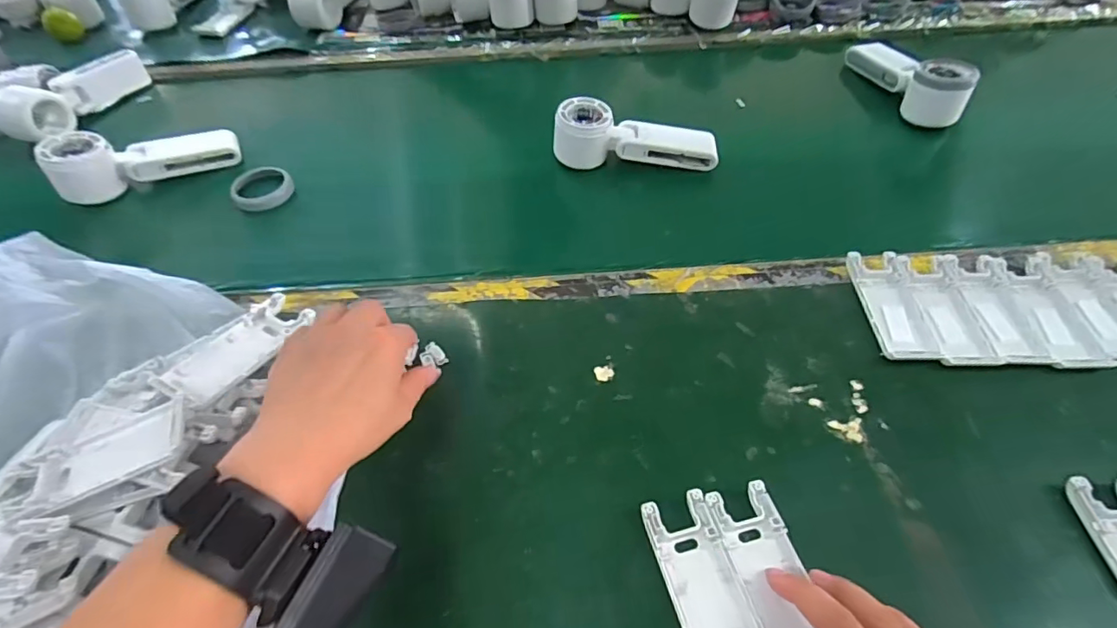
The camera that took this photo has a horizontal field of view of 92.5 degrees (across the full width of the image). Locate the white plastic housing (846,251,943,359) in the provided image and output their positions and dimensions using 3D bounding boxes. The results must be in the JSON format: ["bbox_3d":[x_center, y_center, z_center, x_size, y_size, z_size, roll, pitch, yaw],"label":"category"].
[{"bbox_3d":[0.262,-0.008,0.420,0.043,0.010,0.100,-1,52,2],"label":"white plastic housing"}]

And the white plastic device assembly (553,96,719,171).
[{"bbox_3d":[0.080,-0.182,0.550,0.164,0.048,0.047,3,52,5],"label":"white plastic device assembly"}]

